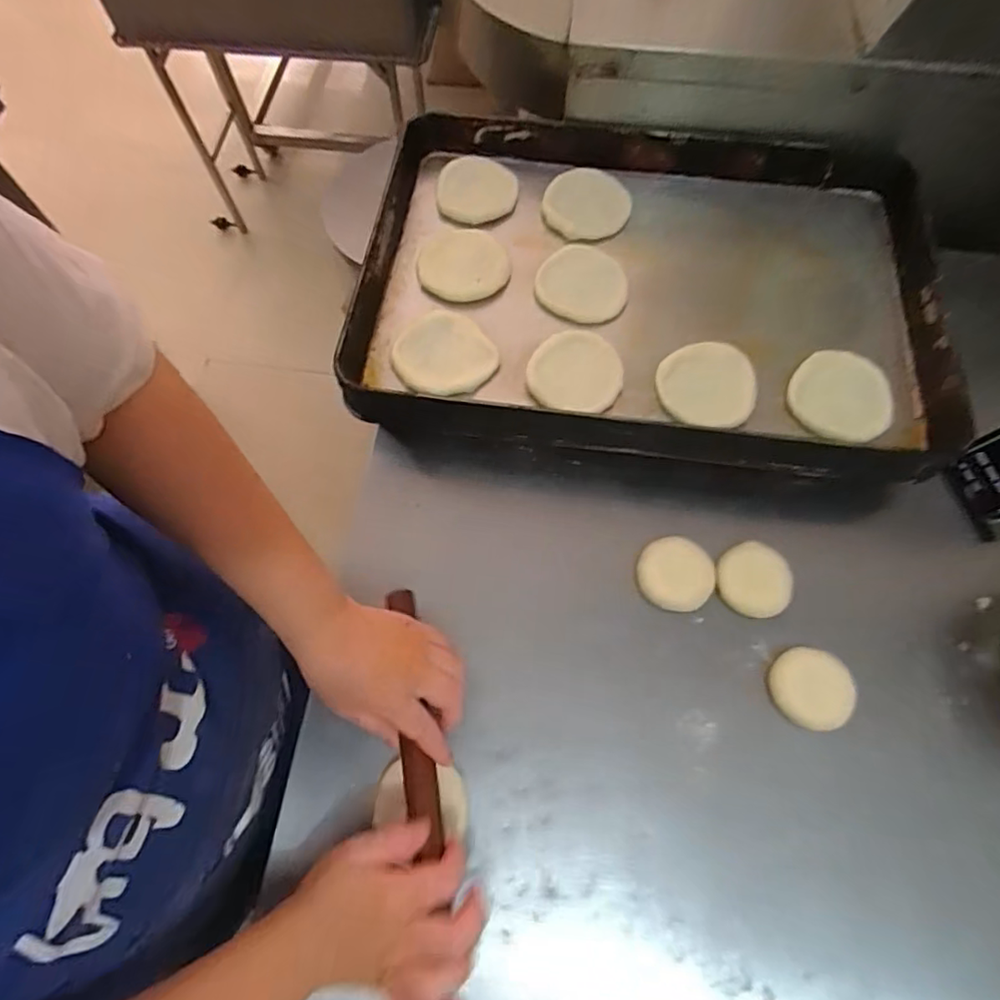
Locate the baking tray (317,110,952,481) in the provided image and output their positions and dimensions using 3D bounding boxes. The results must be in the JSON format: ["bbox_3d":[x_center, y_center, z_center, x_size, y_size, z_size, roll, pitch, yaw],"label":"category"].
[{"bbox_3d":[0.170,-0.234,0.636,0.614,0.070,0.415,8,67,4],"label":"baking tray"}]

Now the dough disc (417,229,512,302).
[{"bbox_3d":[-0.040,-0.272,0.645,0.101,0.016,0.104,0,67,1],"label":"dough disc"}]

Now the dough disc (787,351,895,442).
[{"bbox_3d":[0.345,-0.106,0.571,0.097,0.008,0.093,0,67,0],"label":"dough disc"}]

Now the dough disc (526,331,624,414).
[{"bbox_3d":[0.079,-0.130,0.583,0.086,0.018,0.087,0,67,0],"label":"dough disc"}]

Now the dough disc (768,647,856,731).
[{"bbox_3d":[0.276,0.167,0.508,0.064,0.022,0.067,0,67,0],"label":"dough disc"}]

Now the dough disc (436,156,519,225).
[{"bbox_3d":[-0.028,-0.375,0.691,0.095,0.010,0.098,0,67,0],"label":"dough disc"}]

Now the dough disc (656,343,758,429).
[{"bbox_3d":[0.208,-0.117,0.577,0.091,0.020,0.091,0,67,0],"label":"dough disc"}]

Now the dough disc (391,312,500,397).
[{"bbox_3d":[-0.061,-0.153,0.595,0.091,0.017,0.097,0,67,0],"label":"dough disc"}]

